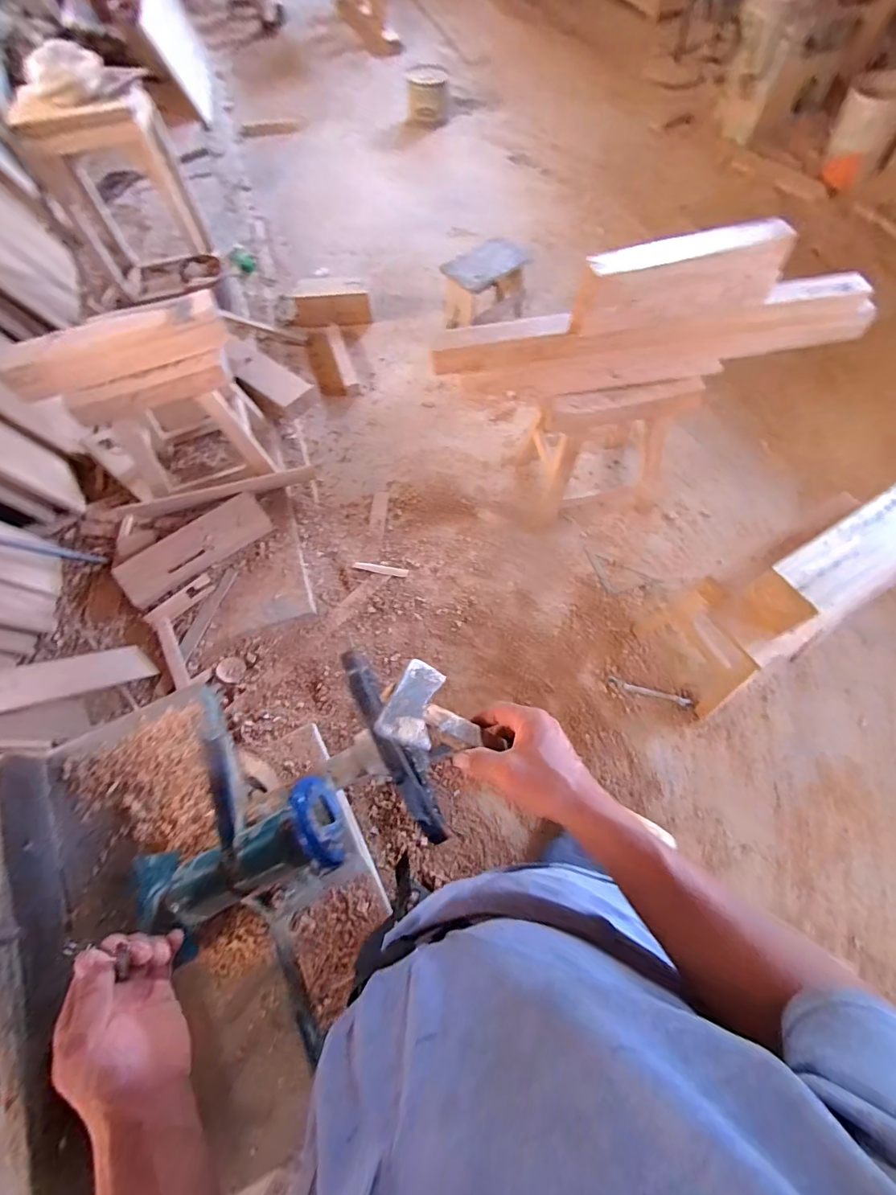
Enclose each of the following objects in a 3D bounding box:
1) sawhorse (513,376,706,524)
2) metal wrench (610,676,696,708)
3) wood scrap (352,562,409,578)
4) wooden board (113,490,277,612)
[{"bbox_3d":[0.517,-0.539,1.610,0.466,0.512,0.326,-13,65,-3],"label":"sawhorse"},{"bbox_3d":[0.639,0.300,1.476,0.257,0.017,0.031,17,65,9],"label":"metal wrench"},{"bbox_3d":[-0.245,-0.103,1.710,0.199,0.013,0.035,10,64,6],"label":"wood scrap"},{"bbox_3d":[-0.884,-0.180,1.644,0.523,0.042,0.171,-38,91,-22],"label":"wooden board"}]

